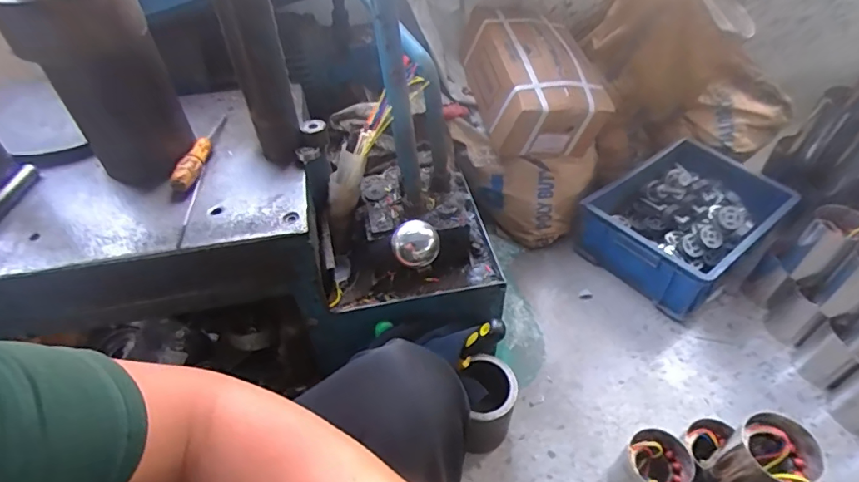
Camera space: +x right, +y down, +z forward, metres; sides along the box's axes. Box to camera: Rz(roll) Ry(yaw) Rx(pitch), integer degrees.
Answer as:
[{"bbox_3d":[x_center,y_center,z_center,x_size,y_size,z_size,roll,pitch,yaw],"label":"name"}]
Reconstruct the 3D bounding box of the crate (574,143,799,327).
[{"bbox_3d":[0.569,-0.045,1.109,0.404,0.143,0.294,-30,53,-25],"label":"crate"}]

